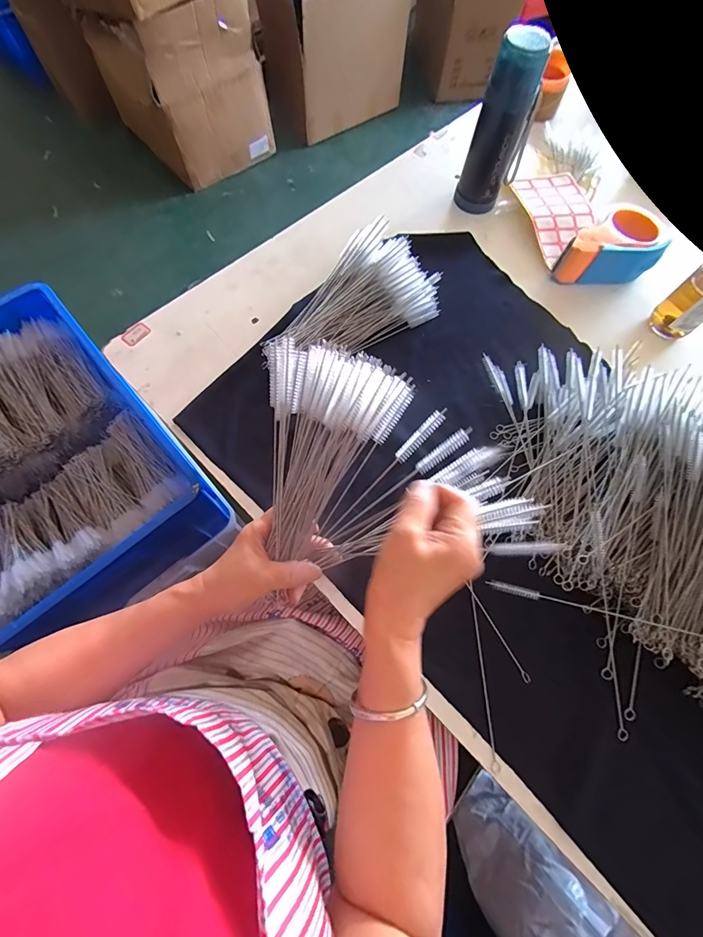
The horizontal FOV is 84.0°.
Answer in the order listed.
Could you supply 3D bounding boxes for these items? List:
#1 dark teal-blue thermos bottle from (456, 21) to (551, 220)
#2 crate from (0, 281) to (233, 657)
[{"bbox_3d":[0.221,-0.493,0.576,0.080,0.204,0.060,18,70,5],"label":"dark teal-blue thermos bottle"},{"bbox_3d":[-0.625,-0.023,0.740,0.444,0.148,0.630,-40,76,-14],"label":"crate"}]

